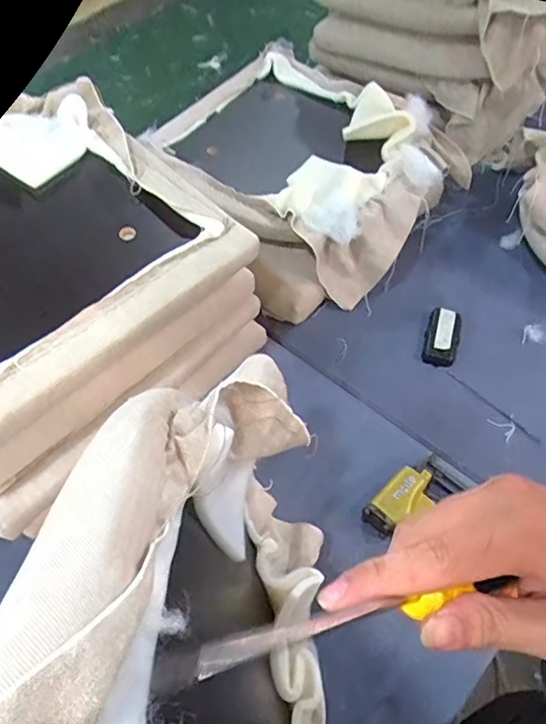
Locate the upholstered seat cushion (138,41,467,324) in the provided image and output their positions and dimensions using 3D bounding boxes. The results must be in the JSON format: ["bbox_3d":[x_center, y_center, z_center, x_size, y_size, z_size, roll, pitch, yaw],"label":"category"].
[{"bbox_3d":[0.045,-0.361,1.022,0.529,0.163,0.485,38,64,24],"label":"upholstered seat cushion"}]

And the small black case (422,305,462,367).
[{"bbox_3d":[0.272,-0.039,0.877,0.052,0.030,0.101,16,57,13],"label":"small black case"}]

